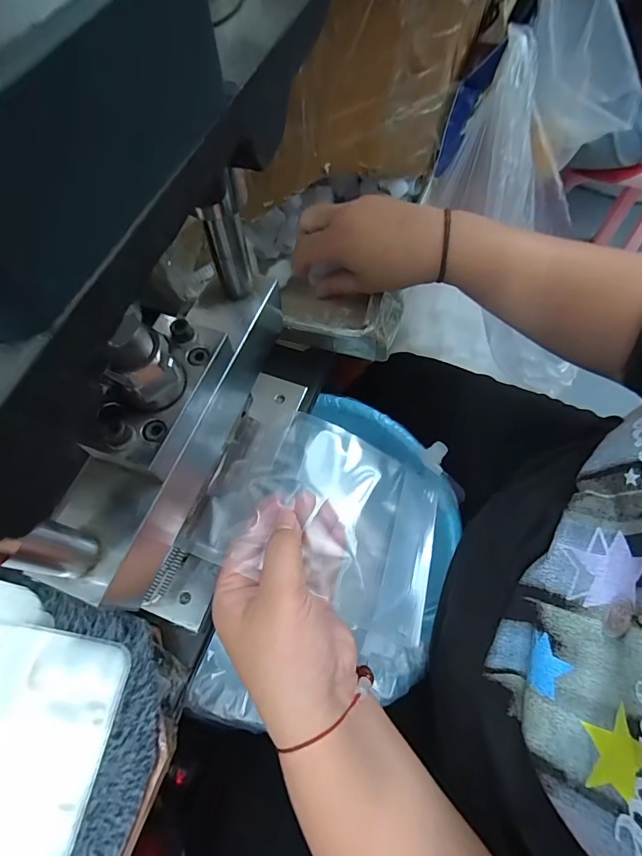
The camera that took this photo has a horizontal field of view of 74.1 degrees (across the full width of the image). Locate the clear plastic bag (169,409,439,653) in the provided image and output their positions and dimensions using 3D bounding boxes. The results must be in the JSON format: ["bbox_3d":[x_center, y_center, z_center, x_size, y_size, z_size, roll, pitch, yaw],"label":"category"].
[{"bbox_3d":[0.002,0.059,0.309,0.171,0.028,0.124,20,67,9],"label":"clear plastic bag"}]

